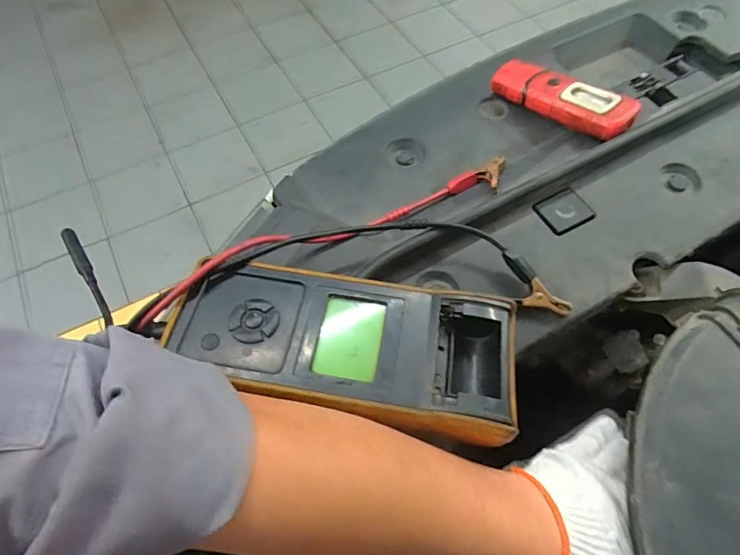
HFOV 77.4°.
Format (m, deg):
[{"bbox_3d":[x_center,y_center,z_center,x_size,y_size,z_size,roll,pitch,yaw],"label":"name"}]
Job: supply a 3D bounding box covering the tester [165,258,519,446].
[{"bbox_3d":[-0.017,0.047,0.339,0.240,0.047,0.113,8,60,6],"label":"tester"}]

